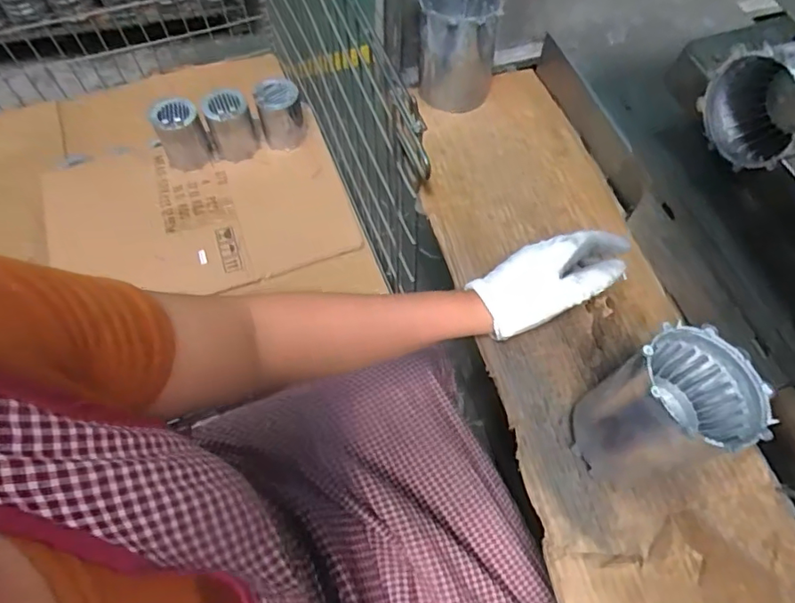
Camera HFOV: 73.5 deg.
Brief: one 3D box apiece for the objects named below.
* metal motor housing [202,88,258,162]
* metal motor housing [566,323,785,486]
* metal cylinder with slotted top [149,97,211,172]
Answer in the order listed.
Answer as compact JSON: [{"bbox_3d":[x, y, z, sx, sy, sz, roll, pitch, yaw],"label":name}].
[{"bbox_3d":[-0.343,-0.363,1.097,0.093,0.128,0.077,-15,65,-7],"label":"metal motor housing"},{"bbox_3d":[0.209,0.086,0.425,0.116,0.115,0.093,-18,65,-9],"label":"metal motor housing"},{"bbox_3d":[-0.438,-0.340,1.081,0.091,0.113,0.089,-22,66,-10],"label":"metal cylinder with slotted top"}]

